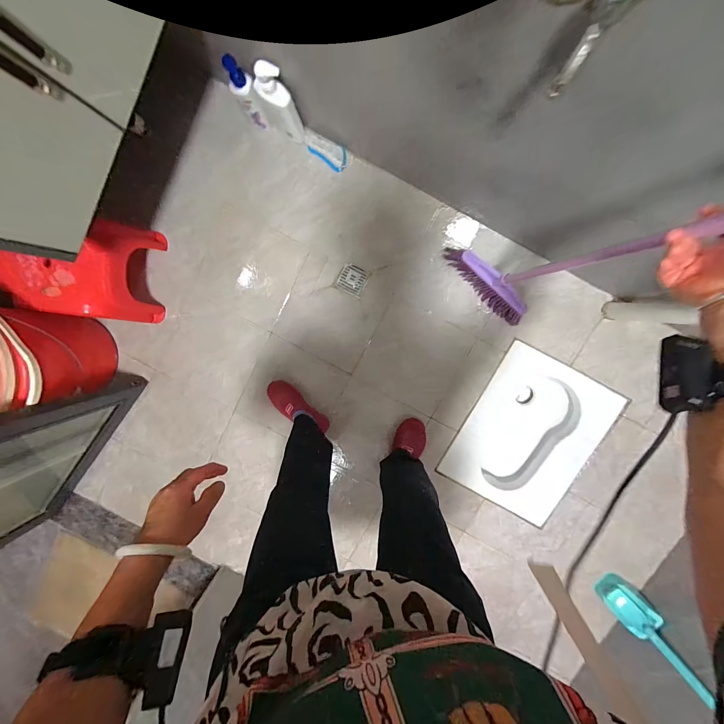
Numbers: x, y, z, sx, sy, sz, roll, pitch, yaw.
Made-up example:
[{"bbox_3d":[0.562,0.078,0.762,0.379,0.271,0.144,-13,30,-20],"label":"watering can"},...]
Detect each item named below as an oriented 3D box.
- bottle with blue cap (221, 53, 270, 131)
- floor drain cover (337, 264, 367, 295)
[{"bbox_3d":[-0.317,-0.722,0.879,0.063,0.221,0.076,-34,94,8],"label":"bottle with blue cap"},{"bbox_3d":[-0.031,-0.280,1.080,0.085,0.009,0.085,26,99,1],"label":"floor drain cover"}]

